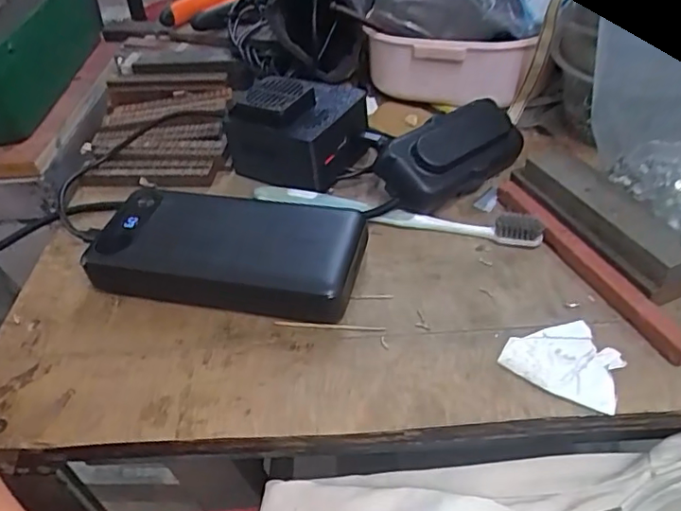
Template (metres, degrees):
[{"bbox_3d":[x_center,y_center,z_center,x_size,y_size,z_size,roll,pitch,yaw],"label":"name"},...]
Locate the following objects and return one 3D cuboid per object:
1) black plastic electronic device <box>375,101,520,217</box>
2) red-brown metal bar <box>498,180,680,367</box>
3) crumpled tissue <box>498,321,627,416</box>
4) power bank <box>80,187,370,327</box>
[{"bbox_3d":[0.073,-0.065,0.374,0.106,0.042,0.043,-33,50,-24],"label":"black plastic electronic device"},{"bbox_3d":[0.133,0.002,0.316,0.014,0.012,0.147,-21,45,-15],"label":"red-brown metal bar"},{"bbox_3d":[0.107,0.049,0.277,0.052,0.007,0.041,18,48,23],"label":"crumpled tissue"},{"bbox_3d":[-0.067,-0.005,0.338,0.157,0.027,0.071,7,45,13],"label":"power bank"}]

